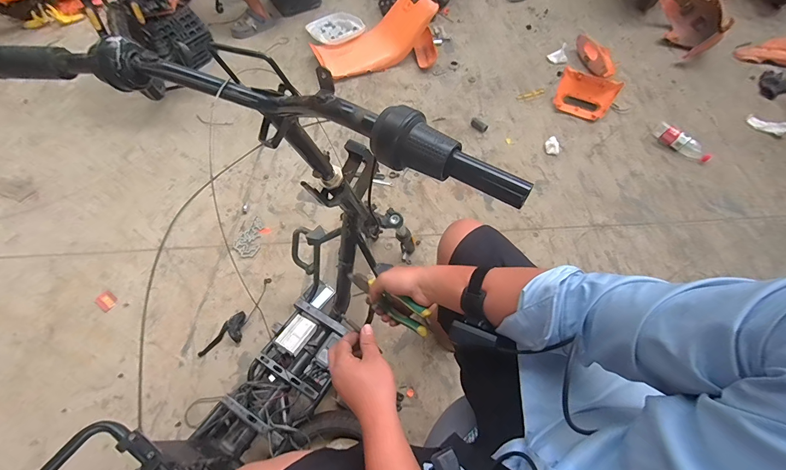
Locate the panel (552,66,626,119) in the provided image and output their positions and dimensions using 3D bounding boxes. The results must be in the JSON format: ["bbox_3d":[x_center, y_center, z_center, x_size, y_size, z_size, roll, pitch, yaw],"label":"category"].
[{"bbox_3d":[0.844,-0.618,1.520,0.237,0.052,0.183,34,108,24],"label":"panel"}]

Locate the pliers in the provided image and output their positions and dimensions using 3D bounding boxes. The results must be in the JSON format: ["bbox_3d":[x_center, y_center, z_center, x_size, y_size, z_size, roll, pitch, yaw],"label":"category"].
[{"bbox_3d":[-0.014,0.110,0.616,0.197,0.048,0.027,30,63,37],"label":"pliers"}]

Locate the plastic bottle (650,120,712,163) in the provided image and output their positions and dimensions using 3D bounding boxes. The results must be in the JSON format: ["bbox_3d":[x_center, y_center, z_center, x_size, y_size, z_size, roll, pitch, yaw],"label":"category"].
[{"bbox_3d":[1.159,-0.377,1.378,0.076,0.067,0.229,-27,63,-14],"label":"plastic bottle"}]

